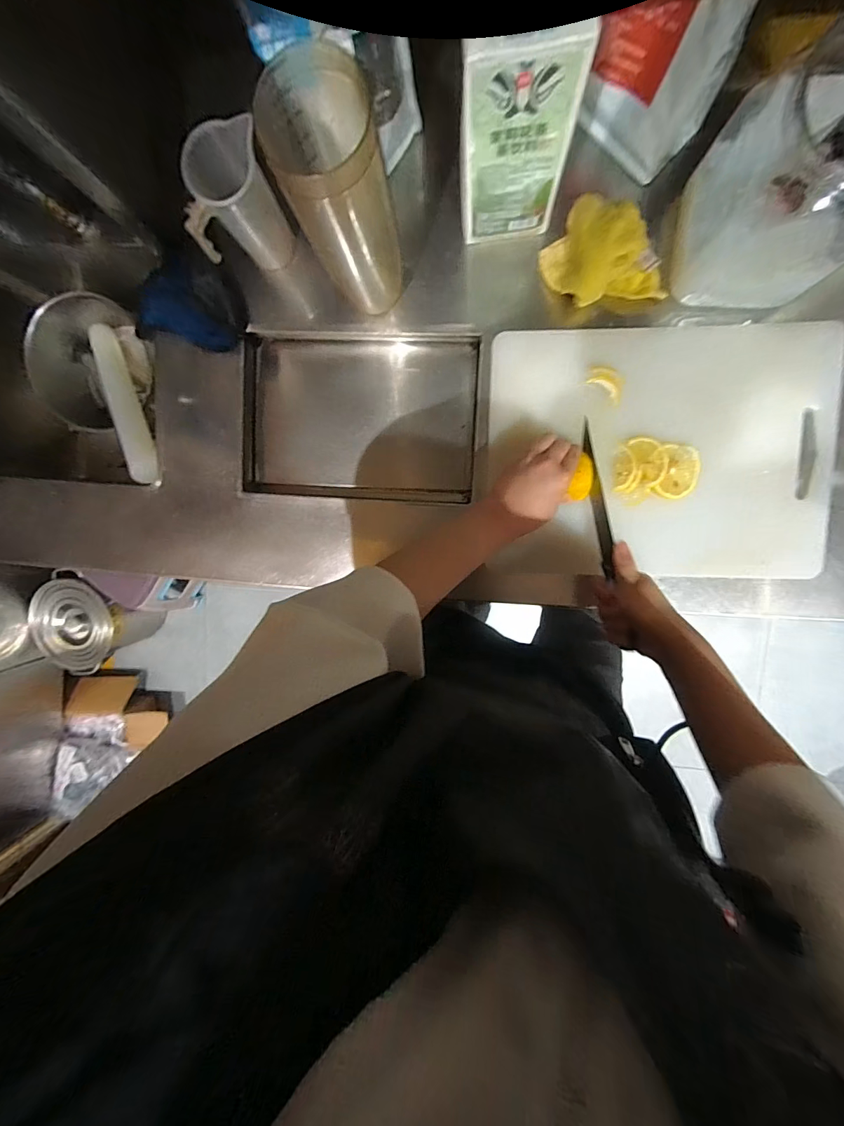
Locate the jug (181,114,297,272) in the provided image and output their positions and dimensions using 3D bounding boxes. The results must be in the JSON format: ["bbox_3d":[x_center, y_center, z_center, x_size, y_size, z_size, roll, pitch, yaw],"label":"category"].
[{"bbox_3d":[-0.212,-0.398,0.468,0.093,0.118,0.066,-23,93,7],"label":"jug"}]

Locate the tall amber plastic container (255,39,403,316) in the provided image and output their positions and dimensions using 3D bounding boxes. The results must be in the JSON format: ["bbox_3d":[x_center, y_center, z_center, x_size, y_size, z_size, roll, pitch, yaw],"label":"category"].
[{"bbox_3d":[-0.074,-0.341,0.404,0.078,0.212,0.087,-22,93,7],"label":"tall amber plastic container"}]

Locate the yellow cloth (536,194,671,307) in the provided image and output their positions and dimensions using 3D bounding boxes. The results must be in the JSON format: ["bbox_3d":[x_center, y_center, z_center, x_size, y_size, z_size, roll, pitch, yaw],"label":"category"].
[{"bbox_3d":[0.202,-0.327,0.444,0.136,0.051,0.095,43,98,0],"label":"yellow cloth"}]

